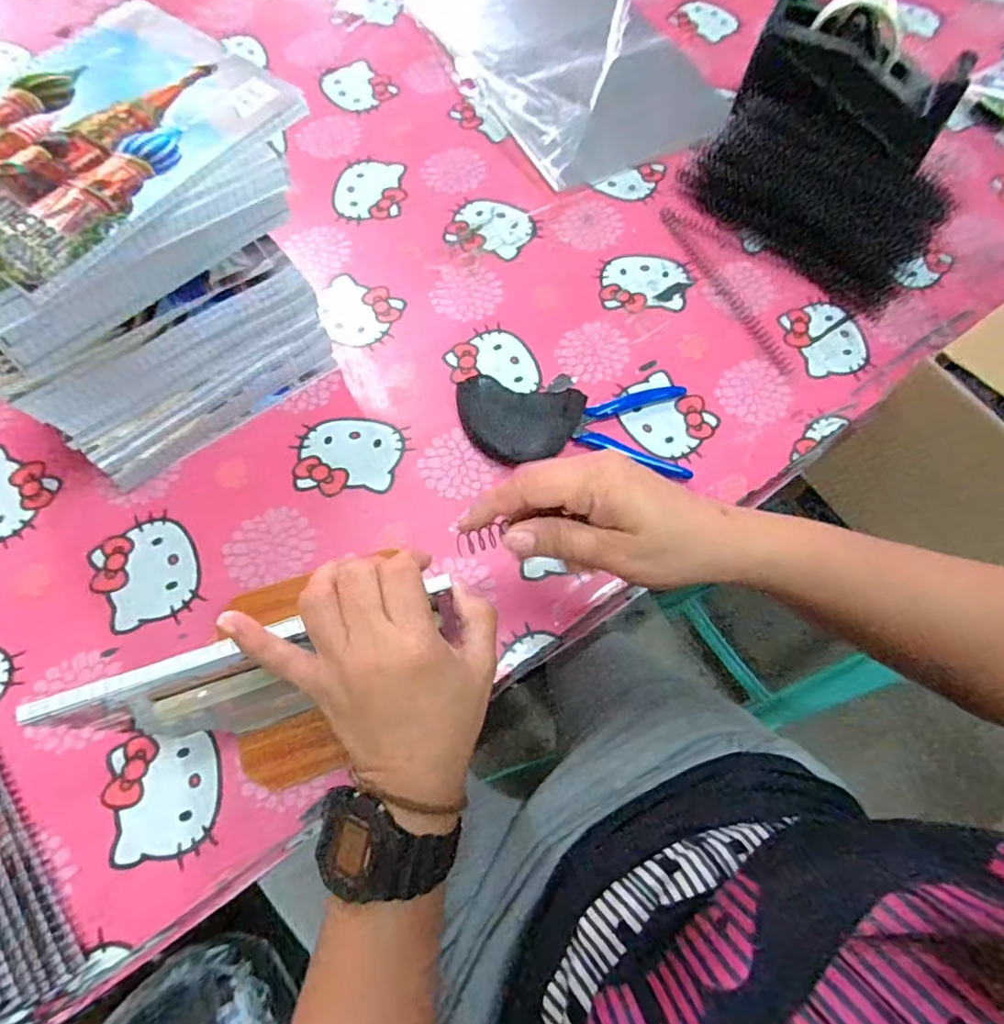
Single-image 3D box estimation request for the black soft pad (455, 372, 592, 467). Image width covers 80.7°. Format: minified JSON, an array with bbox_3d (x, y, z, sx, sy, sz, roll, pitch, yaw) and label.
[{"bbox_3d":[0.009,-0.078,0.482,0.101,0.033,0.069,23,67,8],"label":"black soft pad"}]

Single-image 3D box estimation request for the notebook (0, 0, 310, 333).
[{"bbox_3d":[-0.243,-0.208,0.339,0.151,0.014,0.225,41,72,11],"label":"notebook"}]

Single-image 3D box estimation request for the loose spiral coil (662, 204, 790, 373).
[{"bbox_3d":[0.210,-0.215,0.560,0.014,0.008,0.210,-24,69,-11],"label":"loose spiral coil"}]

